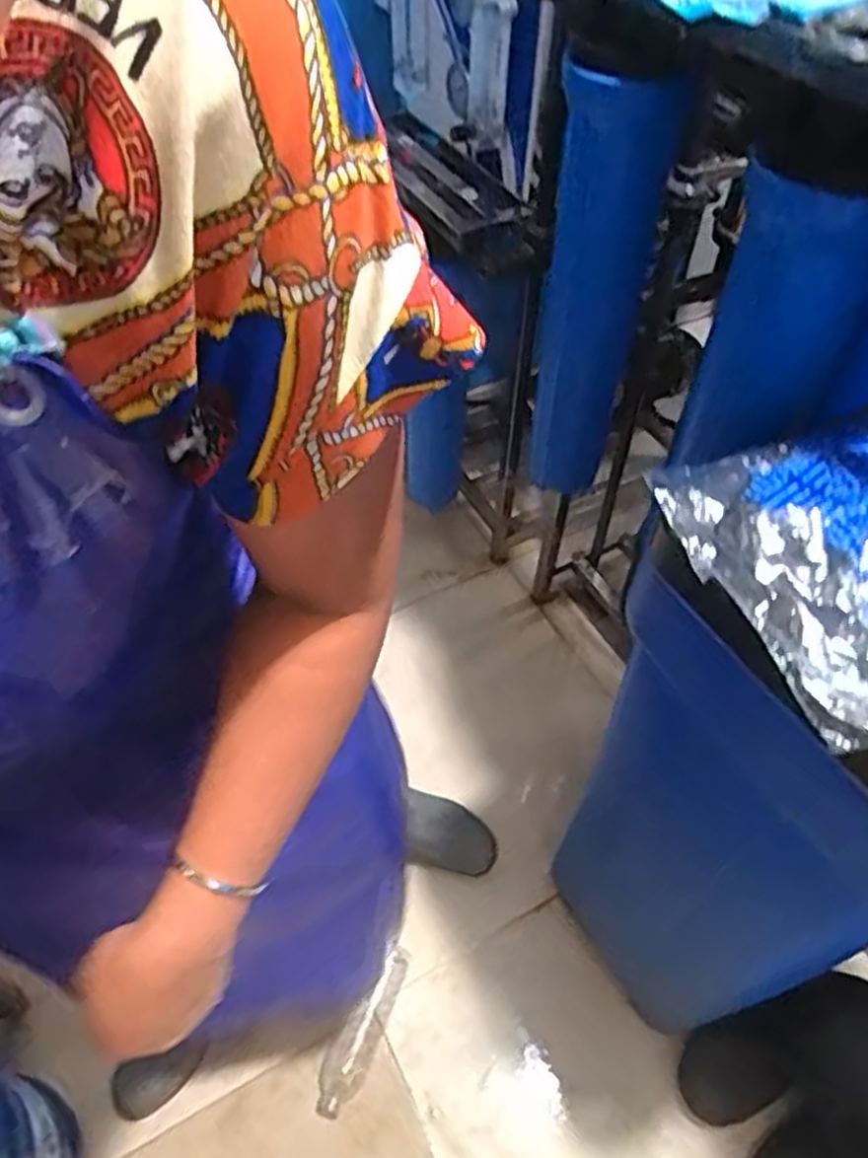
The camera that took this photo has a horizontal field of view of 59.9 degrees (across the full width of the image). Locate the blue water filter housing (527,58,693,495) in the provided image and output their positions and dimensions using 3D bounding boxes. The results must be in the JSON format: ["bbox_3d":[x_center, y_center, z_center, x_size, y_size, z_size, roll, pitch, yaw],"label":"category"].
[{"bbox_3d":[0.182,-0.315,0.893,0.105,0.517,0.125,12,52,9],"label":"blue water filter housing"}]

